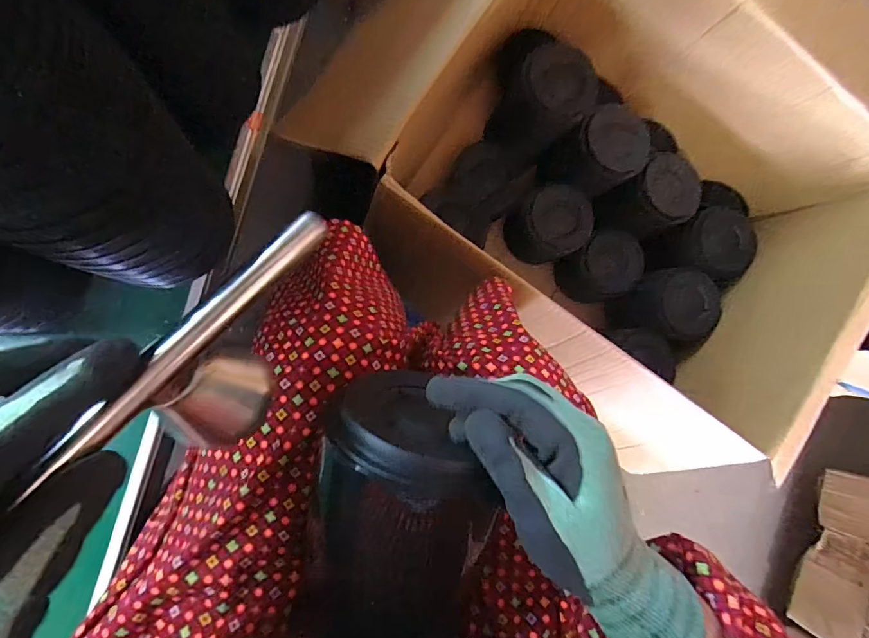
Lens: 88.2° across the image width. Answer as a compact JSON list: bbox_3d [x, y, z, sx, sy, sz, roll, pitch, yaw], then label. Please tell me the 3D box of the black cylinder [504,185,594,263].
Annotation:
[{"bbox_3d":[0.203,-0.166,0.797,0.123,0.109,0.119,0,90,-7],"label":"black cylinder"}]

